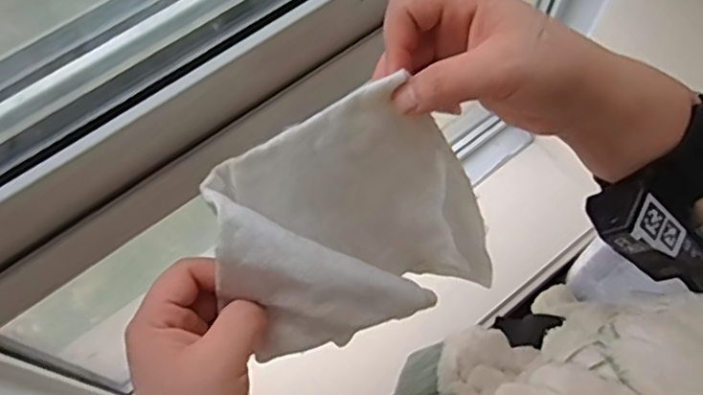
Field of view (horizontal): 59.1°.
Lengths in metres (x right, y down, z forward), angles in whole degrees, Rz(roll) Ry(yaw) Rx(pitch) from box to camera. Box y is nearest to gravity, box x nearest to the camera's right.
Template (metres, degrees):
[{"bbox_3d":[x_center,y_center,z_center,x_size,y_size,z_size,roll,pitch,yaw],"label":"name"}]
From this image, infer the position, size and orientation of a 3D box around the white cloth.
[{"bbox_3d":[-0.007,0.020,0.357,0.155,0.047,0.134,-34,112,-4],"label":"white cloth"}]

